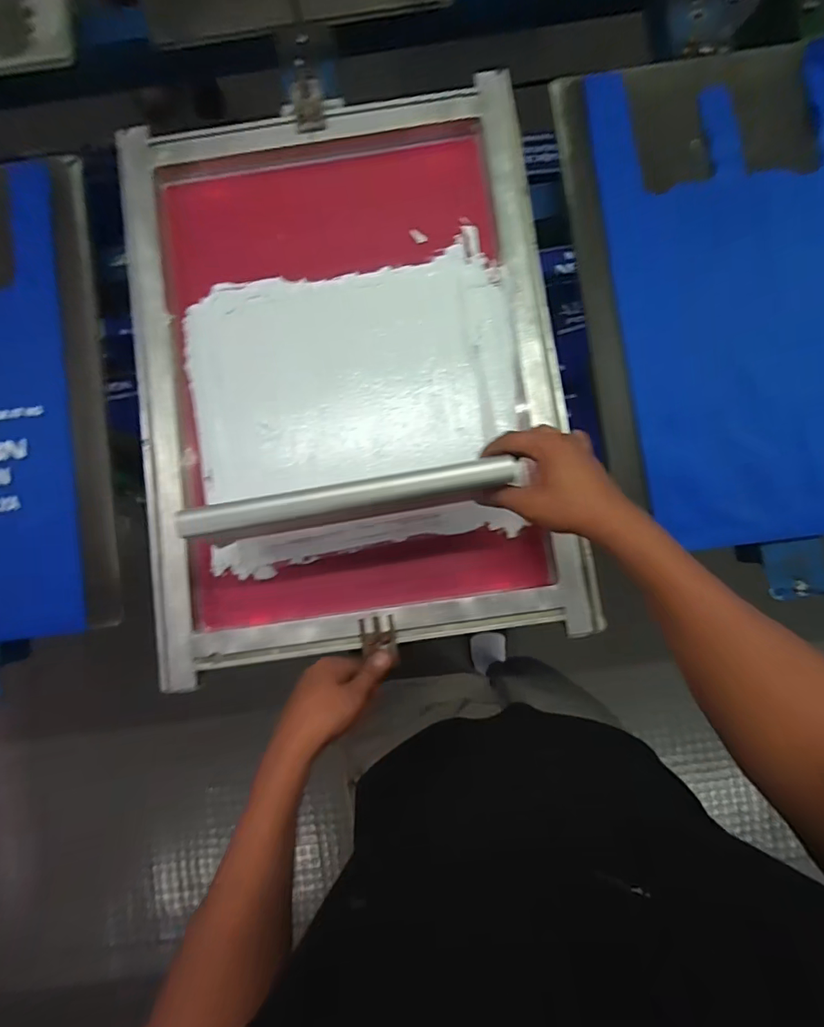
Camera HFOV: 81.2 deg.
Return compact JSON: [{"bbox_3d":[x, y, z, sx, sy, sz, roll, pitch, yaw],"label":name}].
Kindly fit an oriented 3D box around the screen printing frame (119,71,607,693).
[{"bbox_3d":[-0.076,-0.166,0.571,0.473,0.051,0.633,-8,84,0],"label":"screen printing frame"}]

